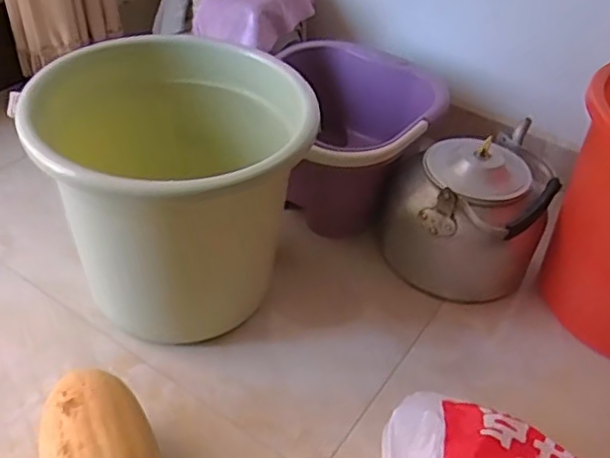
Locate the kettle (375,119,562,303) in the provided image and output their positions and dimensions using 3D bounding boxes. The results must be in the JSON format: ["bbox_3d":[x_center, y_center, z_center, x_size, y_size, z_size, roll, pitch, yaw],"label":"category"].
[{"bbox_3d":[0.258,-0.047,1.033,0.241,0.204,0.277,16,42,10],"label":"kettle"}]

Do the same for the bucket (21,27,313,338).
[{"bbox_3d":[-0.178,-0.040,0.869,0.338,0.331,0.281,-26,51,-32],"label":"bucket"}]

